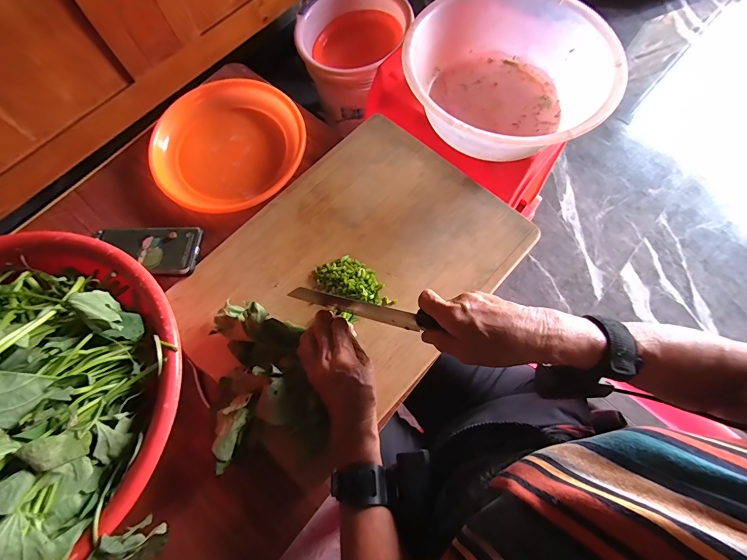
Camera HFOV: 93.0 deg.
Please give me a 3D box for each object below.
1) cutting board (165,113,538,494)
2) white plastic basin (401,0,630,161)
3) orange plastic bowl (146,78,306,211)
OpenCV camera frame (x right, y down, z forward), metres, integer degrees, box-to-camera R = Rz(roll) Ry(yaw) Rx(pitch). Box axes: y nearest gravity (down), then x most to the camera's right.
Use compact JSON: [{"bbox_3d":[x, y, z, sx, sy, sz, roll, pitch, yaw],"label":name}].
[{"bbox_3d":[-0.029,-0.016,0.467,0.307,0.021,0.428,41,76,13],"label":"cutting board"},{"bbox_3d":[0.189,-0.285,0.507,0.284,0.092,0.270,0,71,0],"label":"white plastic basin"},{"bbox_3d":[-0.218,-0.213,0.543,0.213,0.035,0.213,0,71,0],"label":"orange plastic bowl"}]

